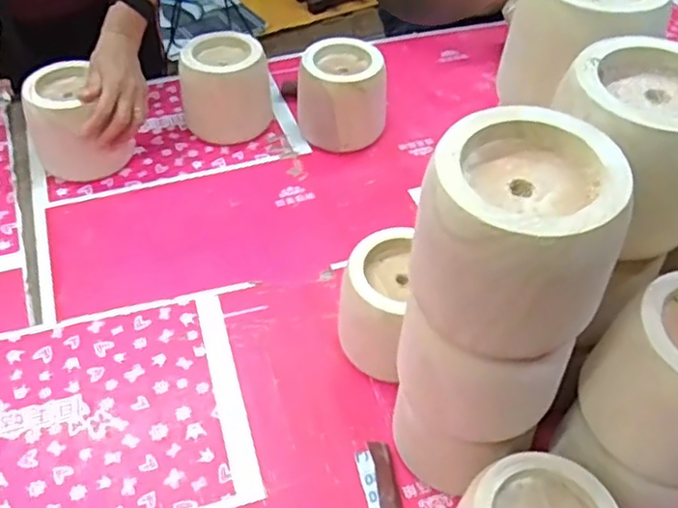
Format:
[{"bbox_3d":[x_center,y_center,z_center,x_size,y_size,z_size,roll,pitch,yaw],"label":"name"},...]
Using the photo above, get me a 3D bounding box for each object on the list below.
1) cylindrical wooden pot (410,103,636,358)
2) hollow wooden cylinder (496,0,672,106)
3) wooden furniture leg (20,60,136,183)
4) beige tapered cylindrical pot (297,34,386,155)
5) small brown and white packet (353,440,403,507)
[{"bbox_3d":[0.122,-0.010,0.450,0.120,0.126,0.116,0,47,0],"label":"cylindrical wooden pot"},{"bbox_3d":[0.230,-0.199,0.612,0.116,0.111,0.122,-25,52,-22],"label":"hollow wooden cylinder"},{"bbox_3d":[-0.383,-0.195,0.967,0.123,0.150,0.107,17,49,15],"label":"wooden furniture leg"},{"bbox_3d":[0.003,-0.244,1.027,0.118,0.141,0.112,0,47,0],"label":"beige tapered cylindrical pot"},{"bbox_3d":[0.043,0.235,0.659,0.034,0.025,0.096,-9,48,-9],"label":"small brown and white packet"}]

